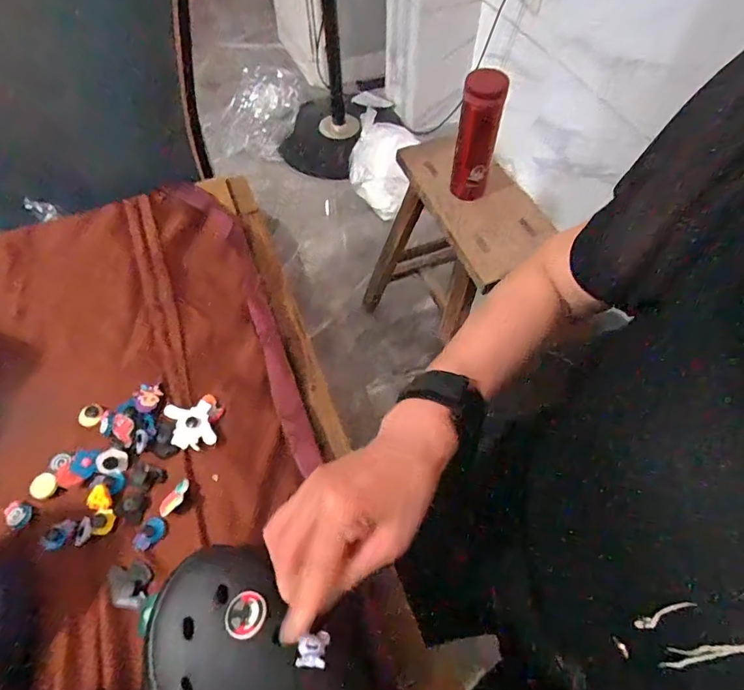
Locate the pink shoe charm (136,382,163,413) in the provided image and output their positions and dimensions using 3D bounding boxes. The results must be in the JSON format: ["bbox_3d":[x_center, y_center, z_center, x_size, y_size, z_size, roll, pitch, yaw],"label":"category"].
[{"bbox_3d":[-0.207,0.049,0.440,0.020,0.005,0.029,5,58,3],"label":"pink shoe charm"}]

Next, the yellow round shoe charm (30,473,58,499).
[{"bbox_3d":[-0.276,0.118,0.400,0.019,0.005,0.021,-30,63,-17],"label":"yellow round shoe charm"}]

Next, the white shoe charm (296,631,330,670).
[{"bbox_3d":[-0.034,0.176,0.275,0.016,0.011,0.025,16,15,-1],"label":"white shoe charm"}]

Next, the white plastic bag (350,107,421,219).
[{"bbox_3d":[0.023,-0.518,1.387,0.181,0.183,0.233,8,58,5],"label":"white plastic bag"}]

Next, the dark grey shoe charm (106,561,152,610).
[{"bbox_3d":[-0.185,0.182,0.361,0.033,0.004,0.031,-1,58,-1],"label":"dark grey shoe charm"}]

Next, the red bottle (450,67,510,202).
[{"bbox_3d":[0.158,-0.305,0.733,0.060,0.193,0.058,13,59,8],"label":"red bottle"}]

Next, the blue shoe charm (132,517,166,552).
[{"bbox_3d":[-0.178,0.151,0.381,0.018,0.006,0.026,31,63,18],"label":"blue shoe charm"}]

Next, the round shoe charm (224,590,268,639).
[{"bbox_3d":[-0.077,0.167,0.294,0.026,0.011,0.026,-6,48,6],"label":"round shoe charm"}]

